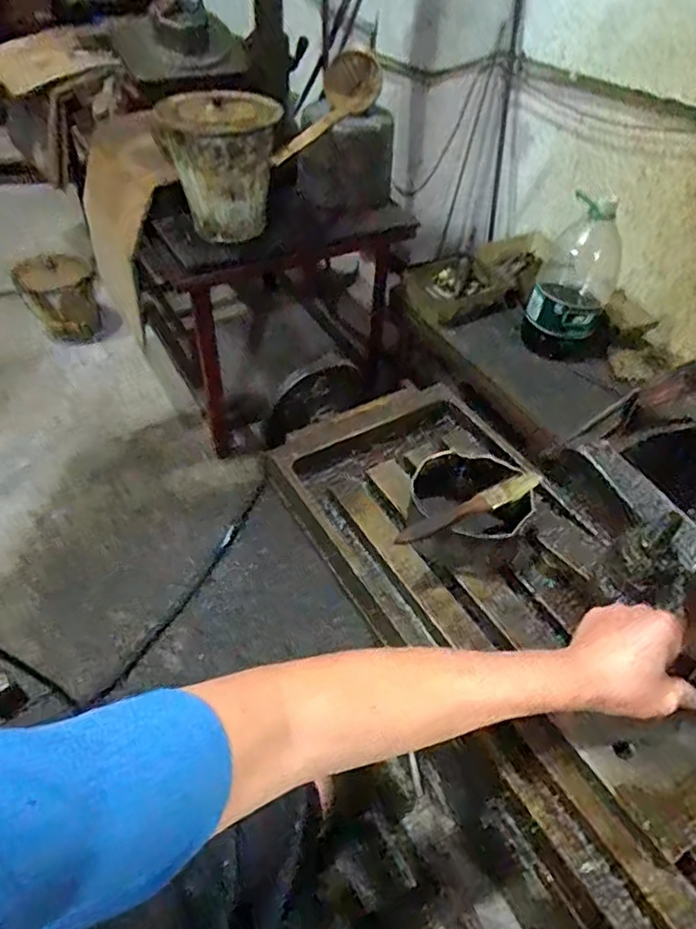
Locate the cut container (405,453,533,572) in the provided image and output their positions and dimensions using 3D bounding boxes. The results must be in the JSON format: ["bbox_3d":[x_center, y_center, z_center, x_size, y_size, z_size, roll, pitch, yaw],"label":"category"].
[{"bbox_3d":[0.113,0.044,0.550,0.099,0.072,0.097,2,48,-2],"label":"cut container"}]

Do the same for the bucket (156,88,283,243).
[{"bbox_3d":[-0.273,-0.652,1.282,0.238,0.241,0.270,-7,49,-10],"label":"bucket"}]

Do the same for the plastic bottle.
[{"bbox_3d":[0.524,-0.434,1.358,0.169,0.320,0.137,24,51,16],"label":"plastic bottle"}]

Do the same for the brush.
[{"bbox_3d":[0.107,0.037,0.511,0.150,0.015,0.018,-22,54,-22],"label":"brush"}]

